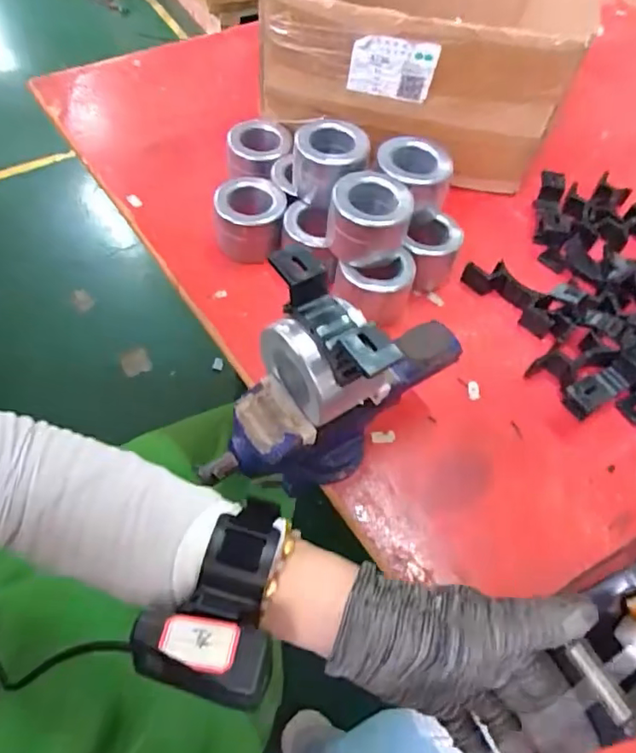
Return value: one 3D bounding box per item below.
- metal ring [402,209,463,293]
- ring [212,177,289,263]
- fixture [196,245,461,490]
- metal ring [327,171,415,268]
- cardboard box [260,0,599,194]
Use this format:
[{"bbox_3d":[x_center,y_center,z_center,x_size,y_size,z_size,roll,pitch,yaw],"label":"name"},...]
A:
[{"bbox_3d":[0.112,-0.122,0.564,0.054,0.058,0.058,2,56,-4],"label":"metal ring"},{"bbox_3d":[-0.069,-0.155,0.563,0.068,0.054,0.070,6,55,-1],"label":"ring"},{"bbox_3d":[0.014,0.001,0.399,0.099,0.175,0.185,34,59,17],"label":"fixture"},{"bbox_3d":[0.045,-0.138,0.503,0.068,0.059,0.068,16,56,6],"label":"metal ring"},{"bbox_3d":[0.126,-0.407,0.668,0.332,0.167,0.338,13,56,3],"label":"cardboard box"}]

